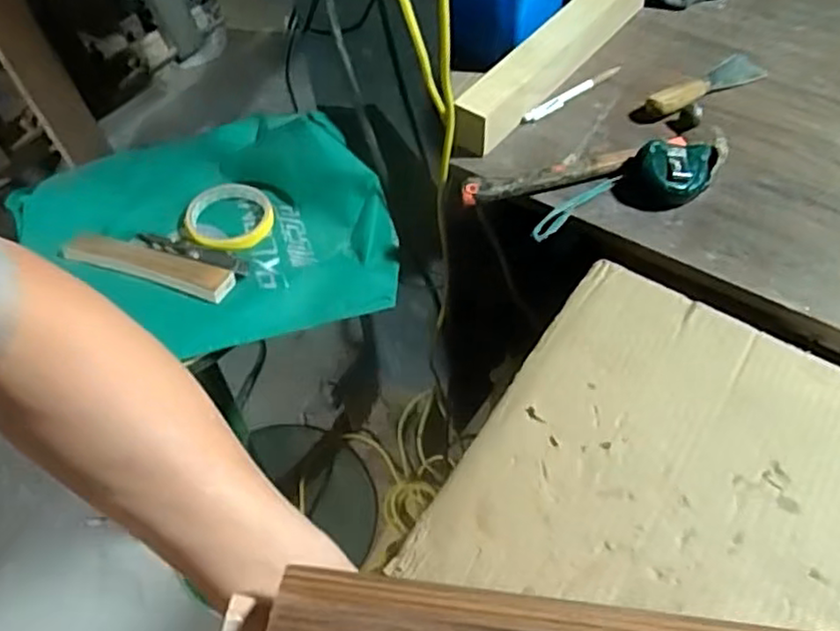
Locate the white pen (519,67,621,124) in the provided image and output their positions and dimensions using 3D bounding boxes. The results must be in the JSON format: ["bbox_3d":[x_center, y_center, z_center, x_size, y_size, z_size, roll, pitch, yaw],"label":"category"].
[{"bbox_3d":[0.165,-0.245,0.757,0.148,0.012,0.012,-35,61,-20],"label":"white pen"}]

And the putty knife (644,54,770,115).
[{"bbox_3d":[0.314,-0.252,0.746,0.159,0.027,0.040,-33,60,-19],"label":"putty knife"}]

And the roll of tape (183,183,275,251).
[{"bbox_3d":[-0.203,-0.101,0.734,0.093,0.019,0.087,-6,53,-1],"label":"roll of tape"}]

